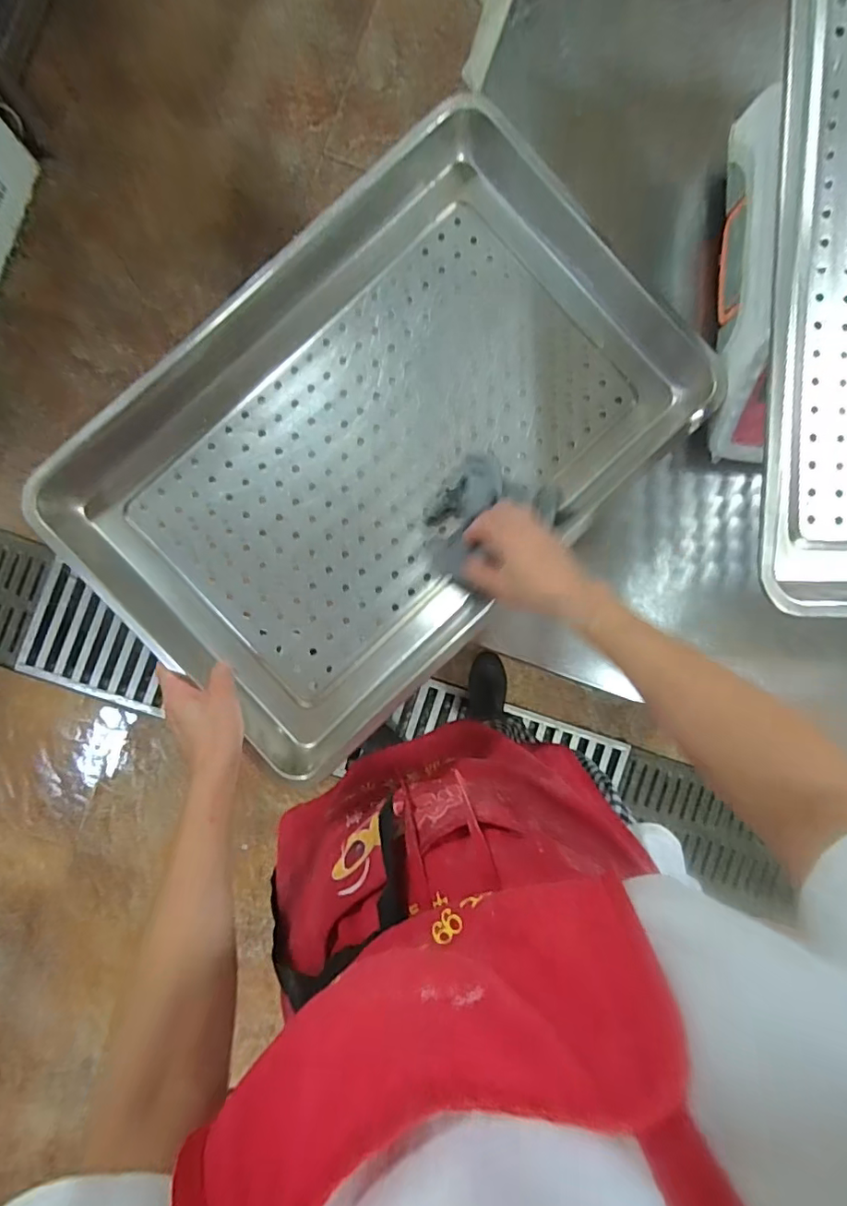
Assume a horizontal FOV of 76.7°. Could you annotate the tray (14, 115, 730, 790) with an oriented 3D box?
[{"bbox_3d":[-0.042,-0.163,0.542,0.593,0.050,0.394,-42,93,-2],"label":"tray"}]

